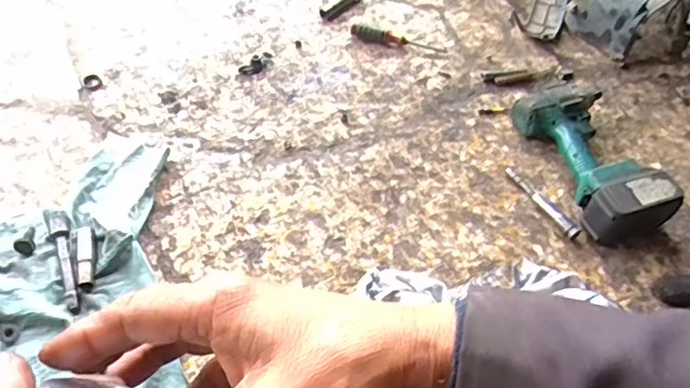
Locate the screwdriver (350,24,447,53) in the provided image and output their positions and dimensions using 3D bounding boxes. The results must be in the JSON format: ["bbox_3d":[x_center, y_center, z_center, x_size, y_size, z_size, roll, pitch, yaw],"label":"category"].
[{"bbox_3d":[0.088,-0.259,0.966,0.160,0.023,0.025,12,54,5],"label":"screwdriver"}]

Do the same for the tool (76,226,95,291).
[{"bbox_3d":[-0.313,0.079,0.706,0.020,0.018,0.081,-12,56,-11],"label":"tool"}]

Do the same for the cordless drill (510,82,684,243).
[{"bbox_3d":[0.346,-0.057,0.810,0.124,0.075,0.244,-15,56,-13],"label":"cordless drill"}]

